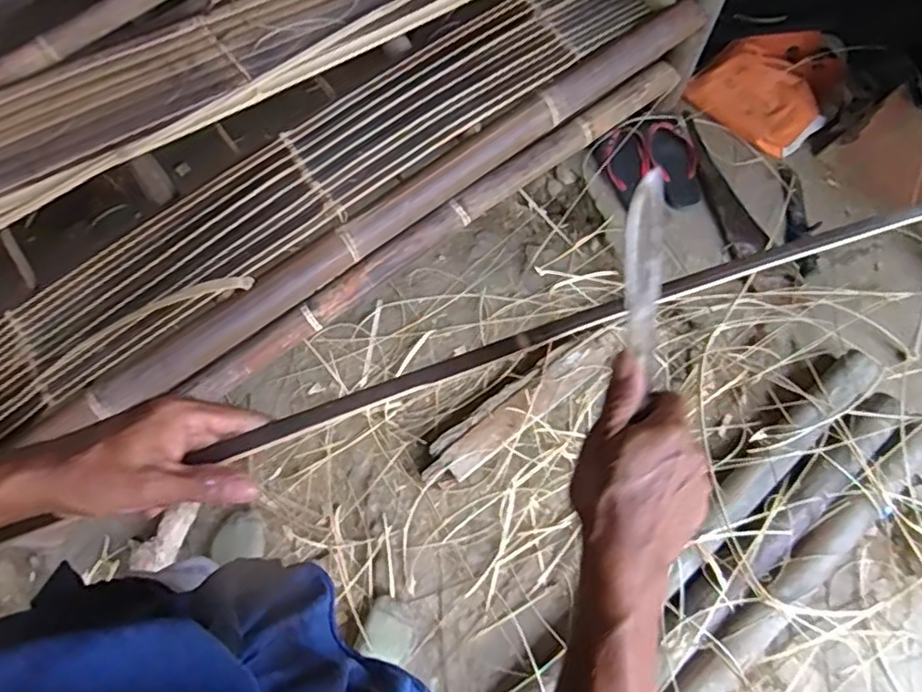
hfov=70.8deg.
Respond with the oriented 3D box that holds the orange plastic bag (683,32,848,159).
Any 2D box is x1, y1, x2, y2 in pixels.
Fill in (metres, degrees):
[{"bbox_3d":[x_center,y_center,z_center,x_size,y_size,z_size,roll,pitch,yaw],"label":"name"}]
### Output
[{"bbox_3d":[0.700,-0.592,1.484,0.295,0.132,0.224,31,73,12],"label":"orange plastic bag"}]

